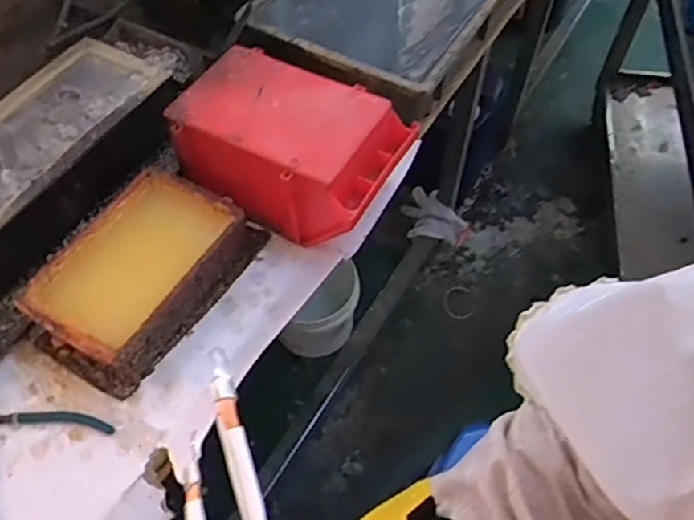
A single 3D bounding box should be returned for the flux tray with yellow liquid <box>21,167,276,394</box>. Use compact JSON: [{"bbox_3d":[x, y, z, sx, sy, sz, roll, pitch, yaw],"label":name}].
[{"bbox_3d":[-0.210,0.006,0.628,0.147,0.074,0.230,27,60,17],"label":"flux tray with yellow liquid"}]

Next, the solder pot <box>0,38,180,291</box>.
[{"bbox_3d":[-0.353,-0.107,0.696,0.154,0.090,0.341,28,61,18],"label":"solder pot"}]

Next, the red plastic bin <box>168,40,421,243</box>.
[{"bbox_3d":[-0.062,-0.119,0.675,0.234,0.119,0.154,25,60,16],"label":"red plastic bin"}]

